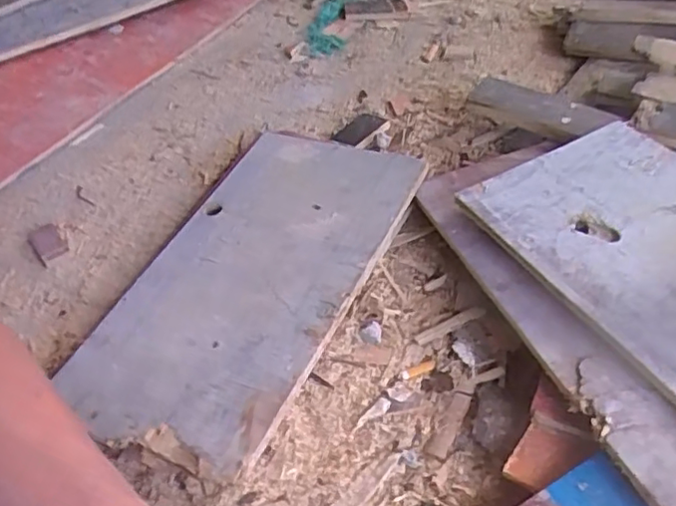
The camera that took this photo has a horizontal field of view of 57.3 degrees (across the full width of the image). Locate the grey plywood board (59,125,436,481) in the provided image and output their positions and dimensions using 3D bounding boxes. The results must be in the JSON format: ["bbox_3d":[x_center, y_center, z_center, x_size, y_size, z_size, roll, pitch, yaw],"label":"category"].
[{"bbox_3d":[-0.091,0.011,0.685,0.242,0.009,0.439,14,50,25],"label":"grey plywood board"}]

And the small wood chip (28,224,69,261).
[{"bbox_3d":[-0.369,-0.014,0.786,0.035,0.004,0.066,-33,50,-24],"label":"small wood chip"}]

